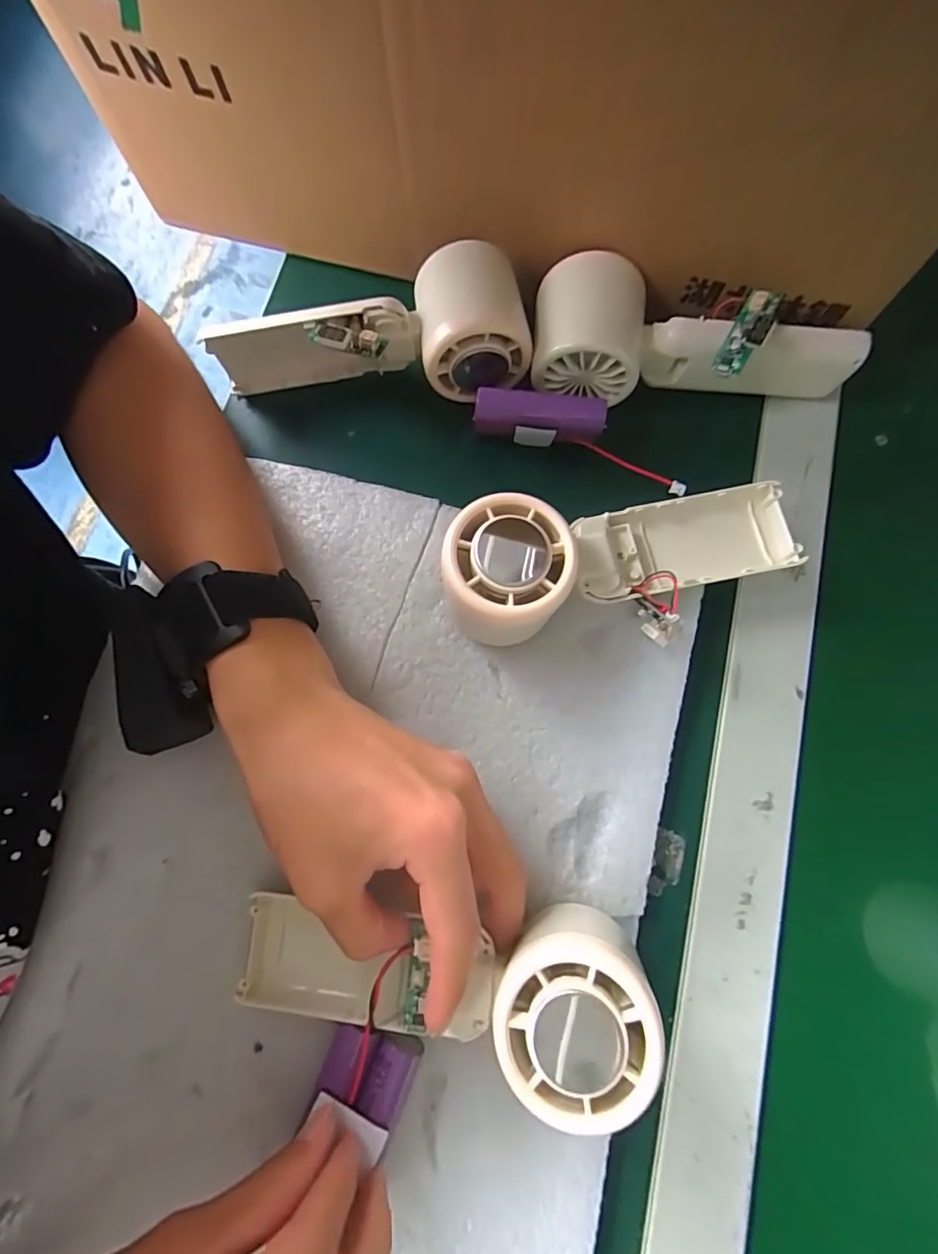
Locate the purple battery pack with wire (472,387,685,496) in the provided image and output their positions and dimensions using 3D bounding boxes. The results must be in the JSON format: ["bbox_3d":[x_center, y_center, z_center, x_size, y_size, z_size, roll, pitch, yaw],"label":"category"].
[{"bbox_3d":[0.060,-0.100,0.279,0.114,0.029,0.023,18,78,3],"label":"purple battery pack with wire"}]

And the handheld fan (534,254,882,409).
[{"bbox_3d":[0.117,-0.147,0.275,0.167,0.051,0.057,8,77,0],"label":"handheld fan"}]

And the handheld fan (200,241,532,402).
[{"bbox_3d":[-0.052,-0.152,0.276,0.163,0.052,0.057,-6,78,-3],"label":"handheld fan"}]

